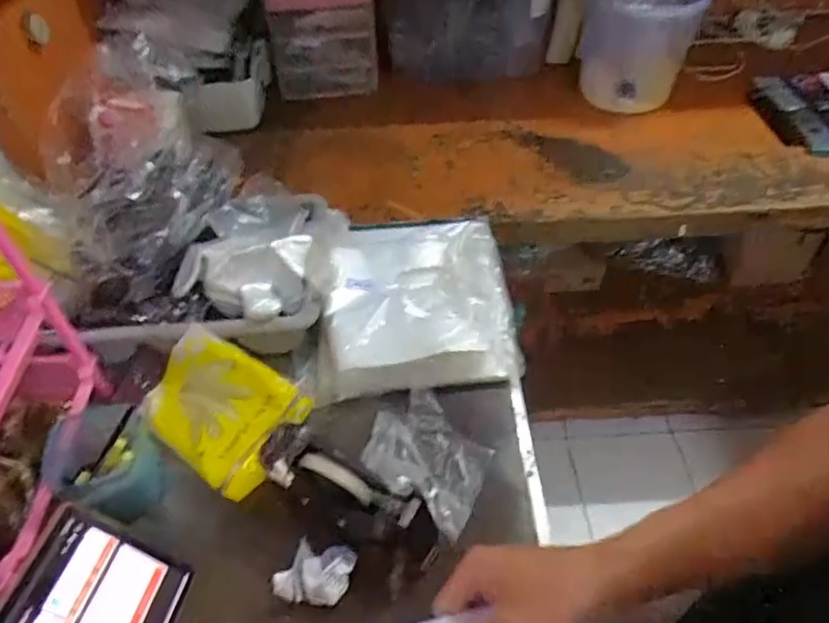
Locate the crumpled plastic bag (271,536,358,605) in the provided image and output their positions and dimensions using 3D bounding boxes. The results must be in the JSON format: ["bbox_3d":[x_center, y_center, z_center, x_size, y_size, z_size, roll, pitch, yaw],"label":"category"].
[{"bbox_3d":[-0.104,0.278,0.604,0.073,0.042,0.060,5,48,7],"label":"crumpled plastic bag"}]

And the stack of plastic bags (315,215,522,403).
[{"bbox_3d":[-0.004,-0.029,0.856,0.280,0.081,0.308,-5,47,-2],"label":"stack of plastic bags"}]

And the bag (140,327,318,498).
[{"bbox_3d":[-0.243,0.124,0.717,0.204,0.043,0.147,28,74,23],"label":"bag"}]

